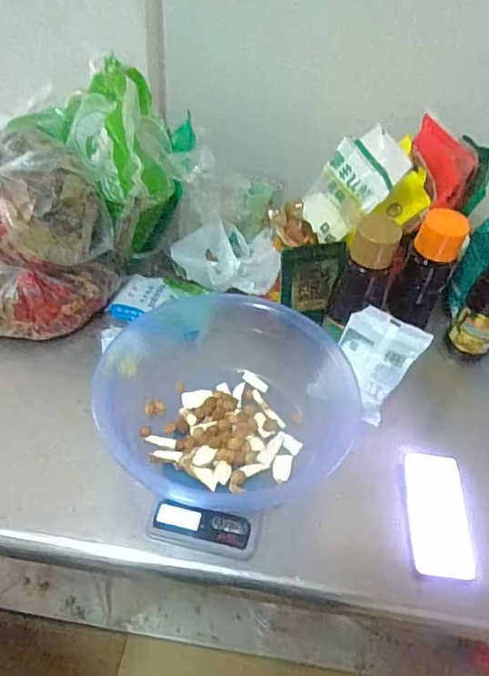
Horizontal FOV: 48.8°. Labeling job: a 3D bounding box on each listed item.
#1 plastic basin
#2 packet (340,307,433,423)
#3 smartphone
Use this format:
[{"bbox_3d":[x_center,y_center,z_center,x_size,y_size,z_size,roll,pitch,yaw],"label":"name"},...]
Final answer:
[{"bbox_3d":[-0.036,0.082,0.724,0.298,0.133,0.300,21,51,11],"label":"plastic basin"},{"bbox_3d":[0.177,0.039,0.762,0.104,0.152,0.015,29,25,9],"label":"packet"},{"bbox_3d":[0.255,0.232,0.710,0.075,0.013,0.157,-1,57,8],"label":"smartphone"}]

